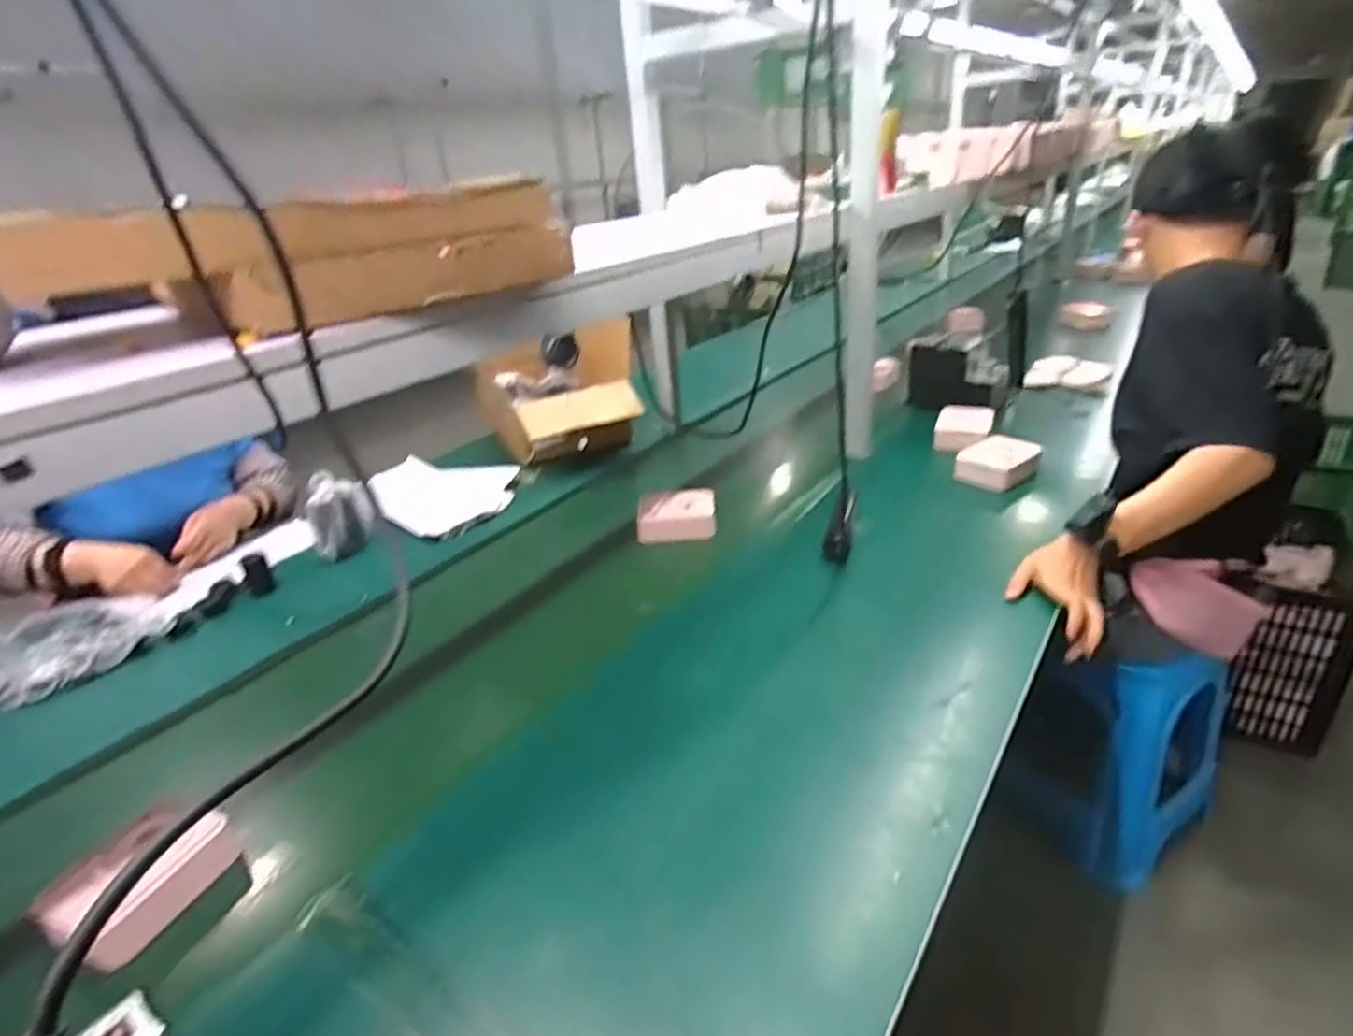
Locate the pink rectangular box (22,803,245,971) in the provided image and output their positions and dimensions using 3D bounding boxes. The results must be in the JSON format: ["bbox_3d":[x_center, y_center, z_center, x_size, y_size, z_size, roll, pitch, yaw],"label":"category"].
[{"bbox_3d":[-0.482,0.322,0.643,0.093,0.055,0.129,6,28,22],"label":"pink rectangular box"}]

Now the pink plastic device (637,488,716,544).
[{"bbox_3d":[0.000,-0.004,1.201,0.133,0.060,0.087,-6,26,-2],"label":"pink plastic device"}]

